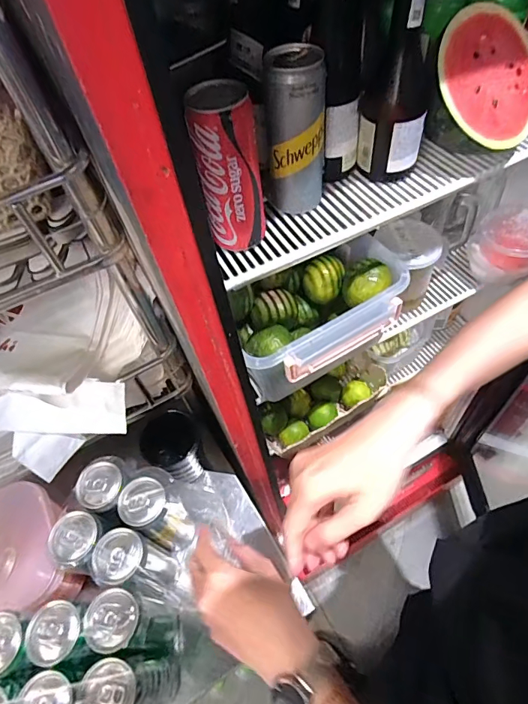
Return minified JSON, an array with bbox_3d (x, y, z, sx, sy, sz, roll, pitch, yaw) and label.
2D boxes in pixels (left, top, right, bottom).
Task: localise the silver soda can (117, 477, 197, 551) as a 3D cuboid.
[{"bbox_3d":[-0.131,0.204,0.533,0.056,0.141,0.052,-4,54,5],"label":"silver soda can"}]

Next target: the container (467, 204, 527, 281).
[{"bbox_3d":[0.386,-0.167,0.669,0.110,0.075,0.101,33,65,27],"label":"container"}]

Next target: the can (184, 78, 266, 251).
[{"bbox_3d":[-0.030,-0.168,0.402,0.055,0.143,0.051,-2,54,6],"label":"can"}]

